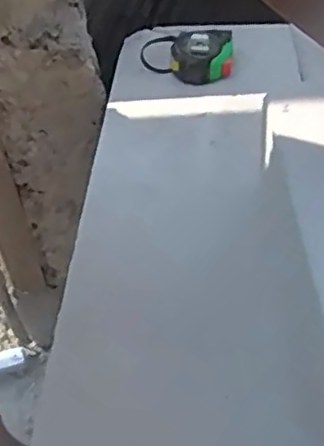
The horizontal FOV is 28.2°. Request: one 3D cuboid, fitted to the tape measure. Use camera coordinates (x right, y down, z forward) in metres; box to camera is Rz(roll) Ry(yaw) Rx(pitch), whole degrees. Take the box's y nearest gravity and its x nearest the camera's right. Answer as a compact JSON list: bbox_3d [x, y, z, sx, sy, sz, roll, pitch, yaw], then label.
[{"bbox_3d":[0.027,-0.179,0.685,0.102,0.043,0.068,4,42,12],"label":"tape measure"}]

